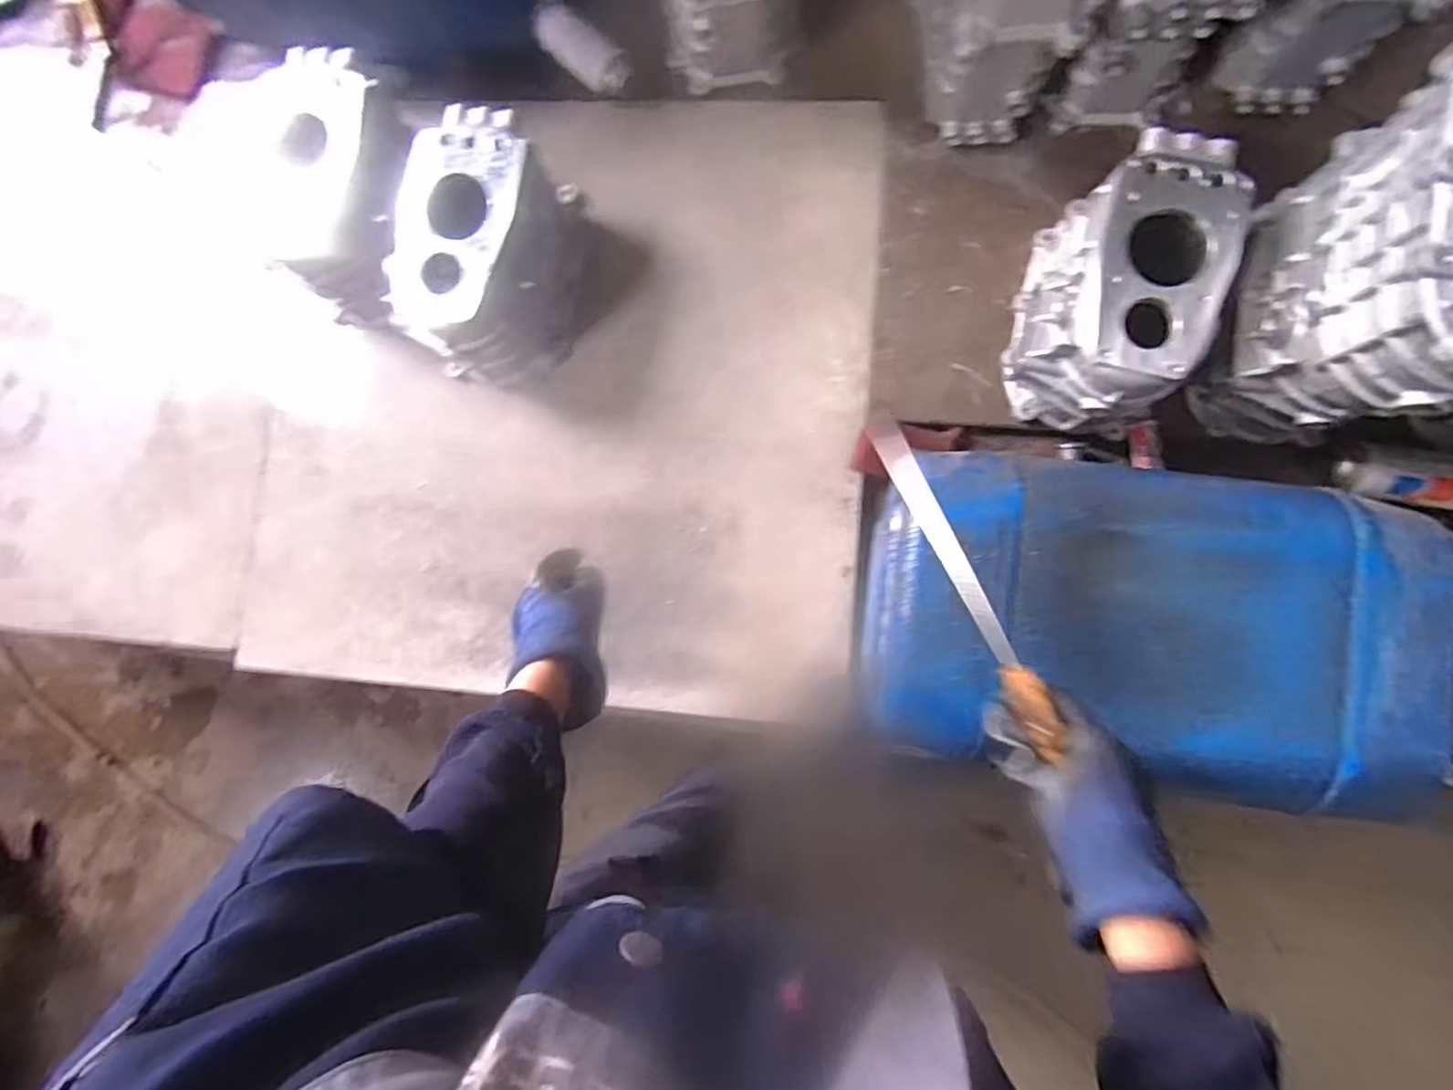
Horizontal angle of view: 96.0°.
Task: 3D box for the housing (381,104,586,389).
[{"bbox_3d":[-0.278,-0.346,0.789,0.168,0.160,0.261,4,86,6],"label":"housing"}]

